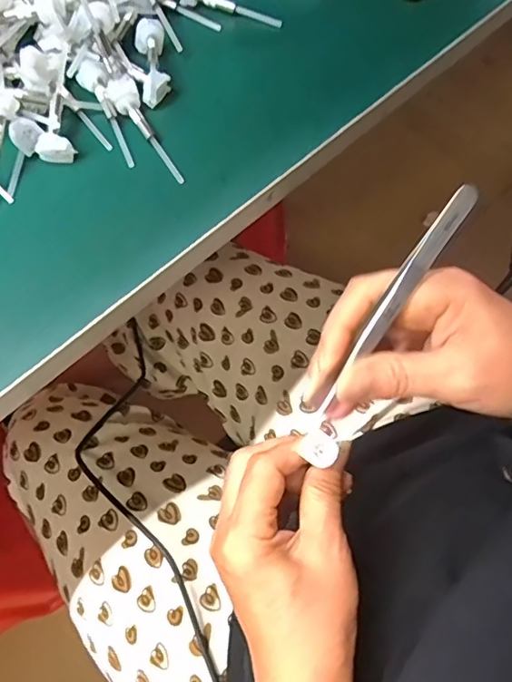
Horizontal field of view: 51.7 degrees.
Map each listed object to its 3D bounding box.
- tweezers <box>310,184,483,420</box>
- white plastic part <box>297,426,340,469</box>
[{"bbox_3d":[0.060,-0.015,0.240,0.010,0.009,0.122,35,100,14],"label":"tweezers"},{"bbox_3d":[0.033,0.055,0.272,0.020,0.004,0.016,40,75,16],"label":"white plastic part"}]

